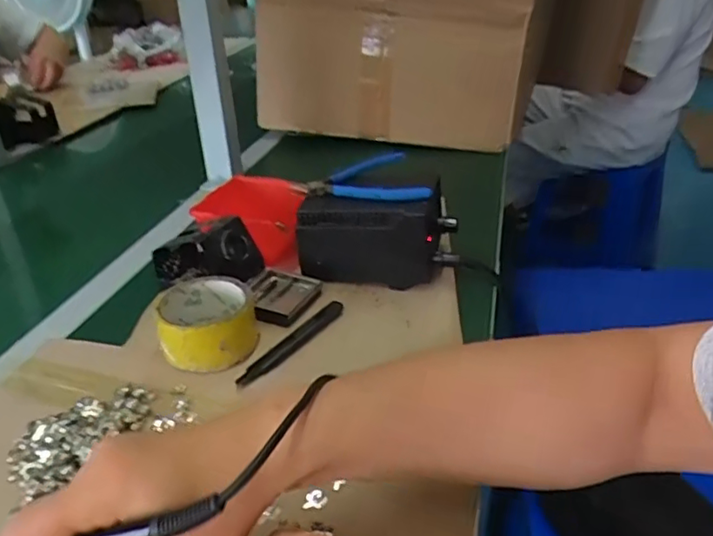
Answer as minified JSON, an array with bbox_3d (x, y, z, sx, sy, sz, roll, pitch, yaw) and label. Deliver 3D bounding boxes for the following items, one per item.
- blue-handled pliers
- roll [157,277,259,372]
[{"bbox_3d":[0.017,-0.103,0.664,0.148,0.026,0.106,11,32,22],"label":"blue-handled pliers"},{"bbox_3d":[-0.133,0.046,0.534,0.081,0.043,0.086,-1,31,1],"label":"roll"}]

